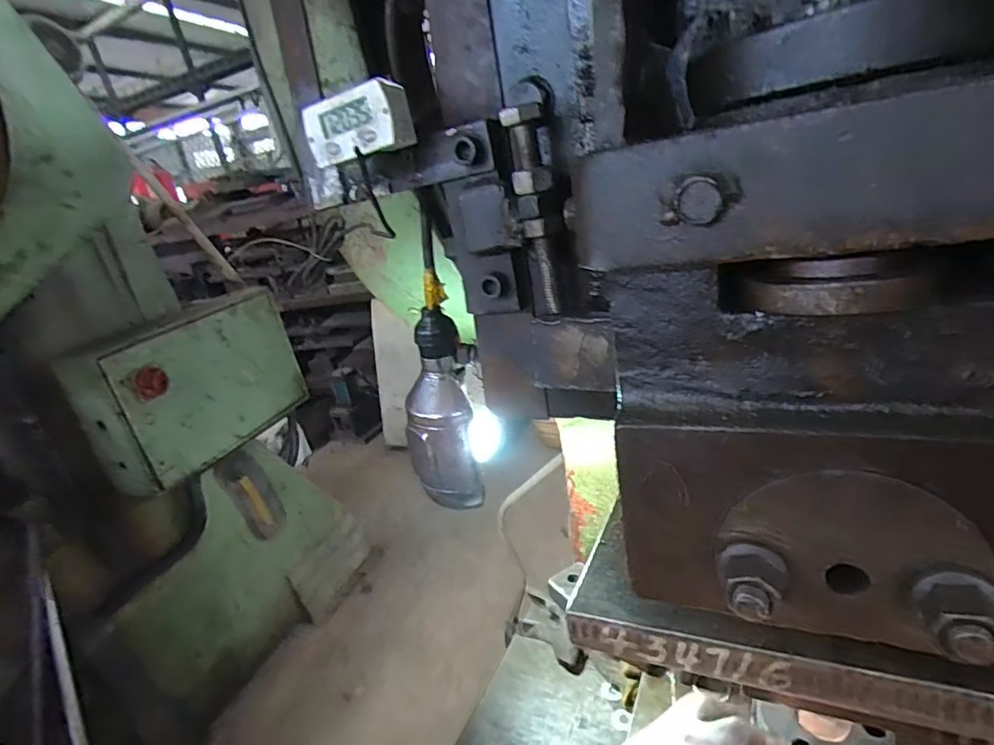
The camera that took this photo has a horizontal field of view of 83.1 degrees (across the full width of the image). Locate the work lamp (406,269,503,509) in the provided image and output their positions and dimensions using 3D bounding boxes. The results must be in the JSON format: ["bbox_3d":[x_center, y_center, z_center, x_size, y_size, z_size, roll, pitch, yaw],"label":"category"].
[{"bbox_3d":[-0.045,0.026,0.513,0.059,0.206,0.079,2,23,22],"label":"work lamp"}]

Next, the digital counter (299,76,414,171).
[{"bbox_3d":[-0.089,-0.159,0.359,0.065,0.040,0.031,5,24,27],"label":"digital counter"}]

